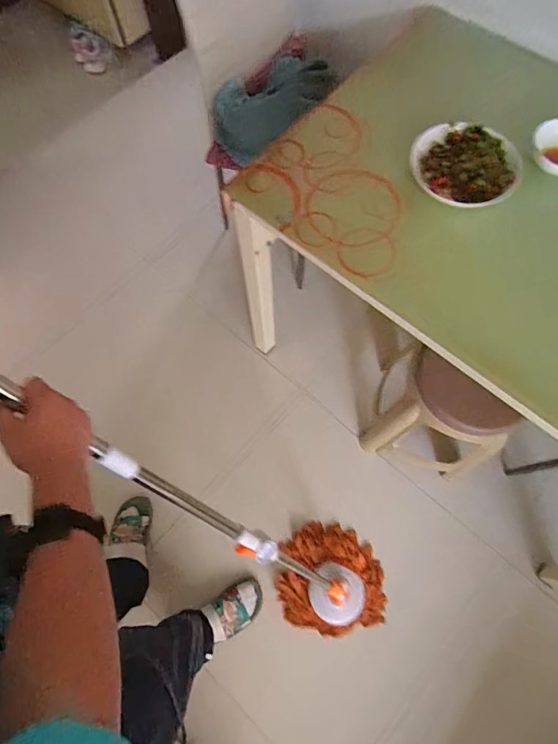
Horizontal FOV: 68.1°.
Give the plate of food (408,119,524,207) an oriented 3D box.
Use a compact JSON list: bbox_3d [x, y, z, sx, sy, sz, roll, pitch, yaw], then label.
[{"bbox_3d":[0.339,-0.374,0.748,0.165,0.042,0.178,-1,71,2],"label":"plate of food"}]

